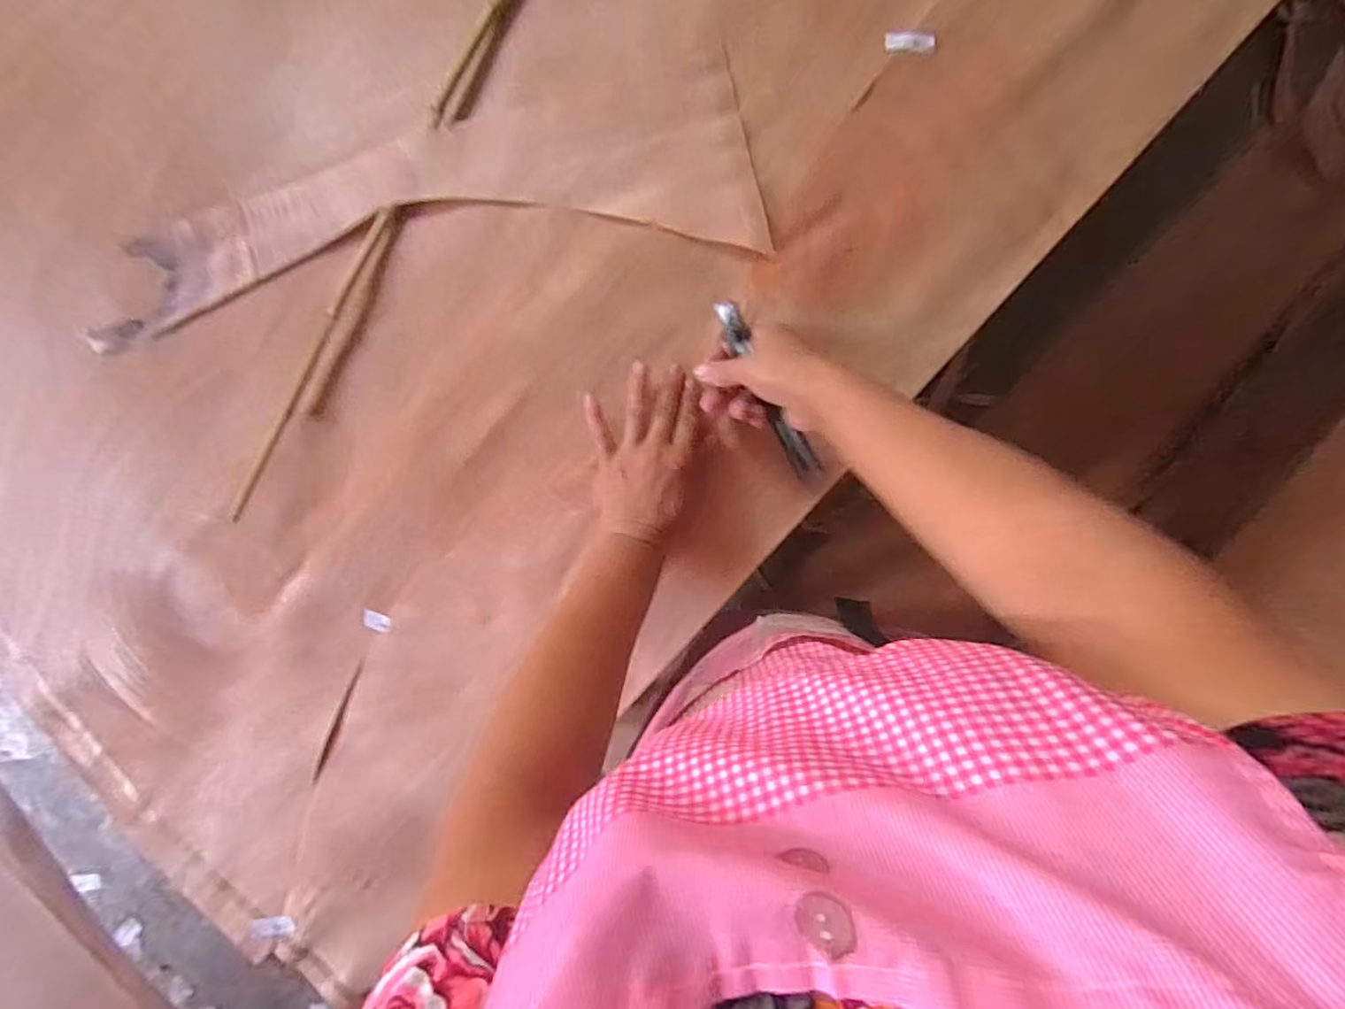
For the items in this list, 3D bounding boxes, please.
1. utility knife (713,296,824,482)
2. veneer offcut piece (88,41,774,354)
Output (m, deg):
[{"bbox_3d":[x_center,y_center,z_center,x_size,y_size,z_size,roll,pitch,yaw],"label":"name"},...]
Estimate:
[{"bbox_3d":[0.075,-0.091,0.480,0.020,0.022,0.158,-27,89,2],"label":"utility knife"},{"bbox_3d":[-0.210,-0.263,0.516,0.561,0.011,0.161,-7,89,4],"label":"veneer offcut piece"}]

